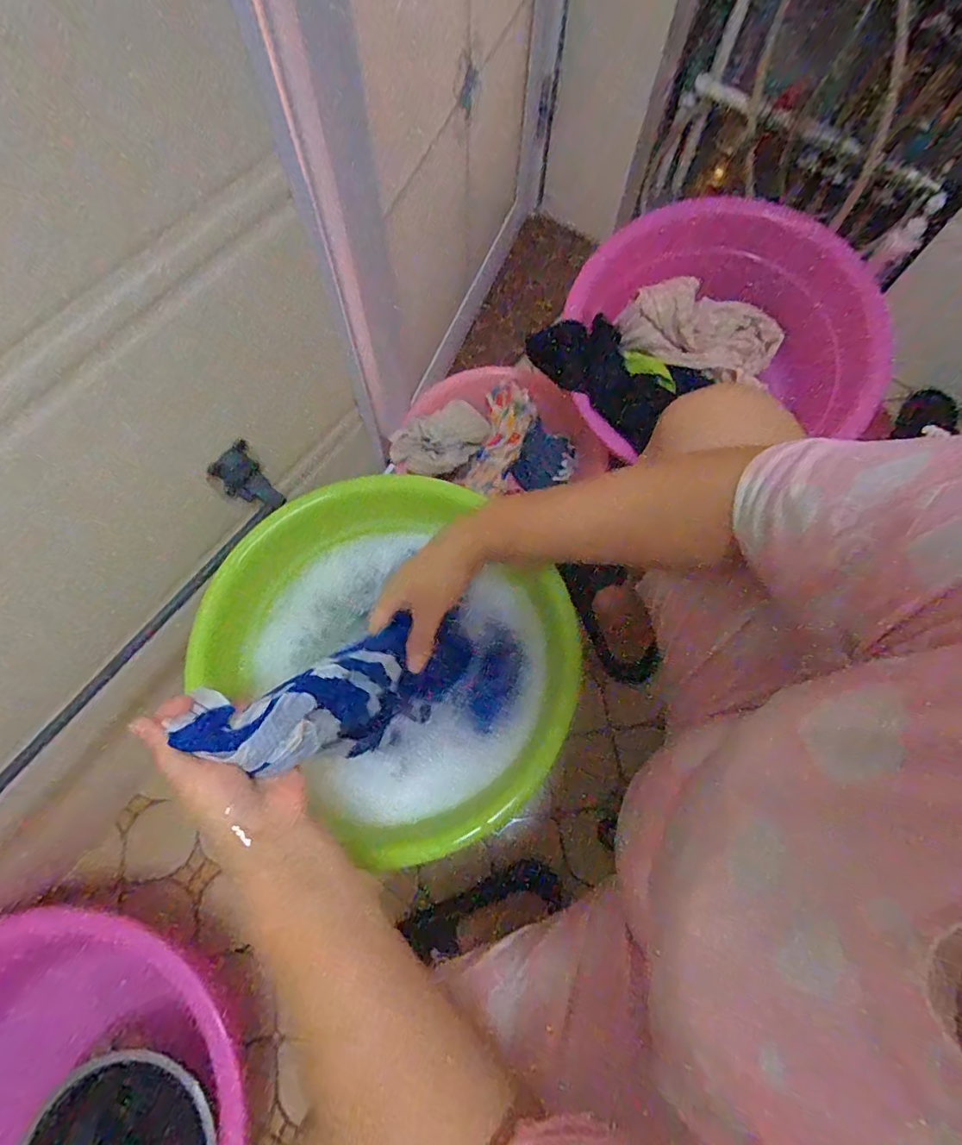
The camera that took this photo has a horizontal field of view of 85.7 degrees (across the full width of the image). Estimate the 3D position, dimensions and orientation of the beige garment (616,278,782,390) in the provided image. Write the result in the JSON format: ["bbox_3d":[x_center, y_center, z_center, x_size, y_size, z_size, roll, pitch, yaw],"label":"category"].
[{"bbox_3d":[0.340,-0.378,0.785,0.245,0.070,0.124,16,73,5],"label":"beige garment"}]

